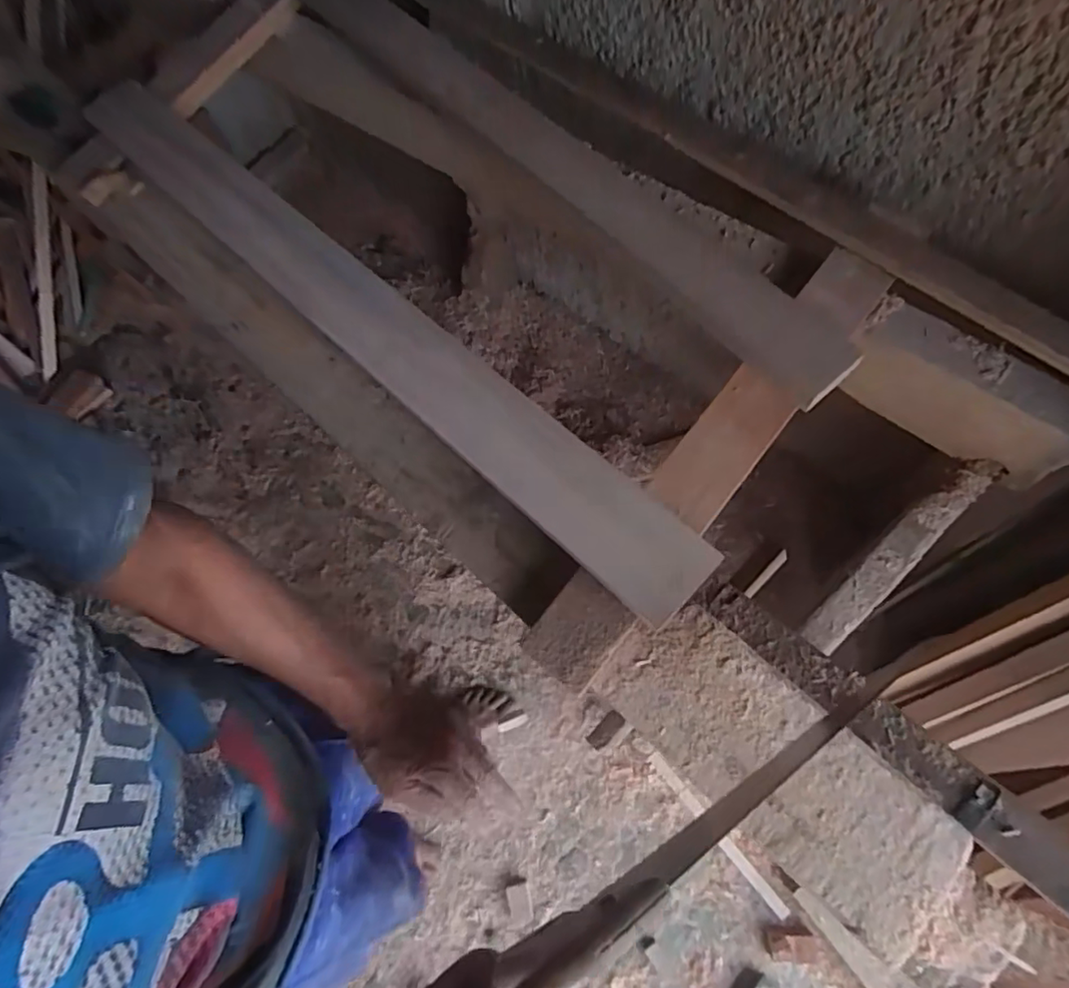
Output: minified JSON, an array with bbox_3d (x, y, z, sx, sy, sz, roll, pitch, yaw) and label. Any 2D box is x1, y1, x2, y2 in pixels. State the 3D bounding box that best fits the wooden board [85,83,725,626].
[{"bbox_3d":[-0.234,-0.247,0.744,1.090,0.039,0.112,41,84,17],"label":"wooden board"}]

